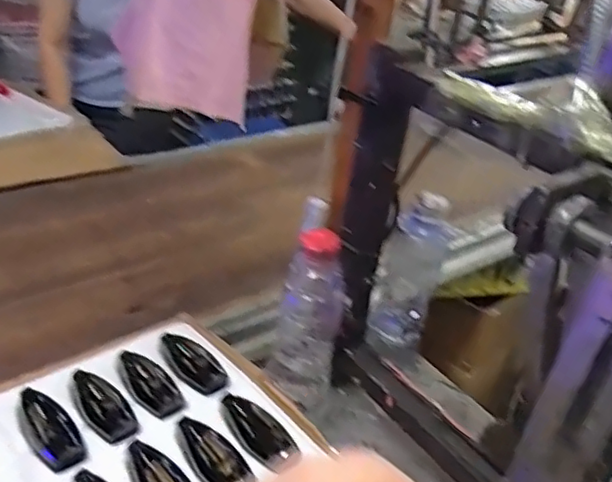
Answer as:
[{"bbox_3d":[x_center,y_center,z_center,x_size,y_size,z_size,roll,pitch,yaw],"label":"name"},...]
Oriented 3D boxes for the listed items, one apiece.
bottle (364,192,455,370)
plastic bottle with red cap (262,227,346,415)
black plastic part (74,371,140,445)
[{"bbox_3d":[0.106,0.039,0.640,0.062,0.183,0.052,15,35,13],"label":"bottle"},{"bbox_3d":[-0.001,0.081,0.627,0.055,0.196,0.063,-23,44,-37],"label":"plastic bottle with red cap"},{"bbox_3d":[-0.194,0.153,0.590,0.035,0.012,0.100,-21,42,-35],"label":"black plastic part"}]

